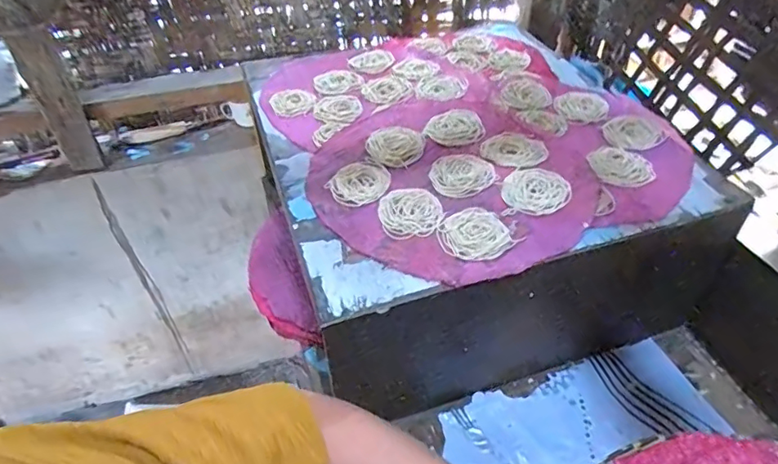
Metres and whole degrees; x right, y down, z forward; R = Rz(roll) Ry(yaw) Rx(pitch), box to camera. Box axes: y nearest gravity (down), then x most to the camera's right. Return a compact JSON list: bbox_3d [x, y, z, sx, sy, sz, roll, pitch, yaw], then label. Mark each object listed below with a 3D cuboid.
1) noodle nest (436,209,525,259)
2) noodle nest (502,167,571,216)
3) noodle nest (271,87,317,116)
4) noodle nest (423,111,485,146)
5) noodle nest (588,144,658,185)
[{"bbox_3d":[0.096,0.003,0.580,0.082,0.004,0.077,-1,43,1],"label":"noodle nest"},{"bbox_3d":[0.177,-0.051,0.627,0.078,0.005,0.081,4,43,6],"label":"noodle nest"},{"bbox_3d":[-0.149,-0.201,0.809,0.067,0.015,0.069,-1,43,1],"label":"noodle nest"},{"bbox_3d":[0.093,-0.147,0.730,0.078,0.008,0.082,11,44,14],"label":"noodle nest"},{"bbox_3d":[0.297,-0.086,0.668,0.077,0.004,0.080,-1,43,1],"label":"noodle nest"}]

